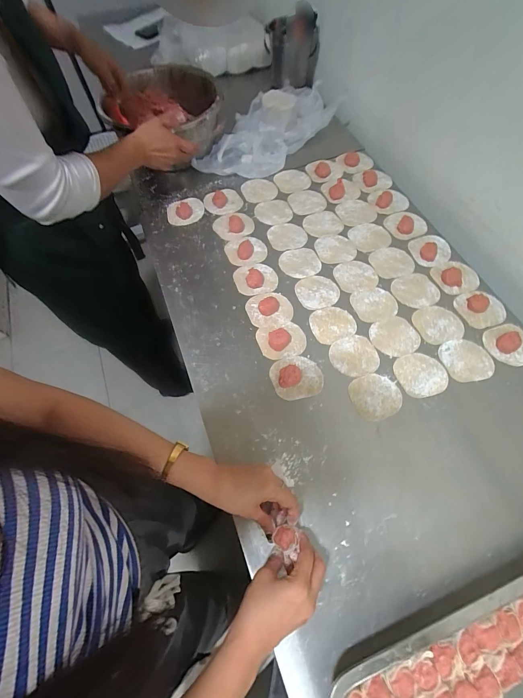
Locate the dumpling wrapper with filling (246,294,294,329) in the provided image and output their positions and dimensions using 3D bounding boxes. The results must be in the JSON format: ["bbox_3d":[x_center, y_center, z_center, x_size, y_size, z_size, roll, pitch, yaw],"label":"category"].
[{"bbox_3d":[0.016,-0.078,0.588,0.088,0.015,0.078,-16,66,-5],"label":"dumpling wrapper with filling"}]

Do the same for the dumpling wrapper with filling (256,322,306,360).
[{"bbox_3d":[0.038,-0.019,0.555,0.087,0.019,0.071,-14,66,-4],"label":"dumpling wrapper with filling"}]

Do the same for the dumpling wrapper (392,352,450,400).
[{"bbox_3d":[0.278,0.044,0.525,0.084,0.004,0.077,-1,65,2],"label":"dumpling wrapper"}]

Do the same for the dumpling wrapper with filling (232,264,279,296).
[{"bbox_3d":[-0.012,-0.147,0.623,0.087,0.014,0.078,-12,65,-3],"label":"dumpling wrapper with filling"}]

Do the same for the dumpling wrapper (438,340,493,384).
[{"bbox_3d":[0.364,0.019,0.536,0.085,0.004,0.078,-1,65,2],"label":"dumpling wrapper"}]

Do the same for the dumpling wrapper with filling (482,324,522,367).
[{"bbox_3d":[0.450,-0.009,0.542,0.080,0.012,0.076,-1,65,2],"label":"dumpling wrapper with filling"}]

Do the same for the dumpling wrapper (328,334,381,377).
[{"bbox_3d":[0.168,0.013,0.542,0.084,0.005,0.074,-23,67,-11],"label":"dumpling wrapper"}]

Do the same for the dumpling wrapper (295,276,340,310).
[{"bbox_3d":[0.112,-0.116,0.611,0.081,0.004,0.078,-23,67,-8],"label":"dumpling wrapper"}]

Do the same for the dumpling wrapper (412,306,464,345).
[{"bbox_3d":[0.334,-0.048,0.570,0.086,0.004,0.076,-14,66,-4],"label":"dumpling wrapper"}]

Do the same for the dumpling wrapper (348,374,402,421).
[{"bbox_3d":[0.192,0.079,0.510,0.082,0.004,0.074,-20,68,-10],"label":"dumpling wrapper"}]

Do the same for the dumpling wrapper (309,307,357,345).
[{"bbox_3d":[0.136,-0.048,0.575,0.082,0.005,0.074,-21,66,-7],"label":"dumpling wrapper"}]

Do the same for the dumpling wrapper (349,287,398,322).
[{"bbox_3d":[0.221,-0.087,0.594,0.080,0.004,0.073,-13,66,-3],"label":"dumpling wrapper"}]

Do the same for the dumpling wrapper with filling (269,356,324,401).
[{"bbox_3d":[0.061,0.045,0.519,0.087,0.025,0.077,-11,65,-3],"label":"dumpling wrapper with filling"}]

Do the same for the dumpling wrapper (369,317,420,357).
[{"bbox_3d":[0.247,-0.023,0.561,0.084,0.004,0.075,-19,66,-6],"label":"dumpling wrapper"}]

